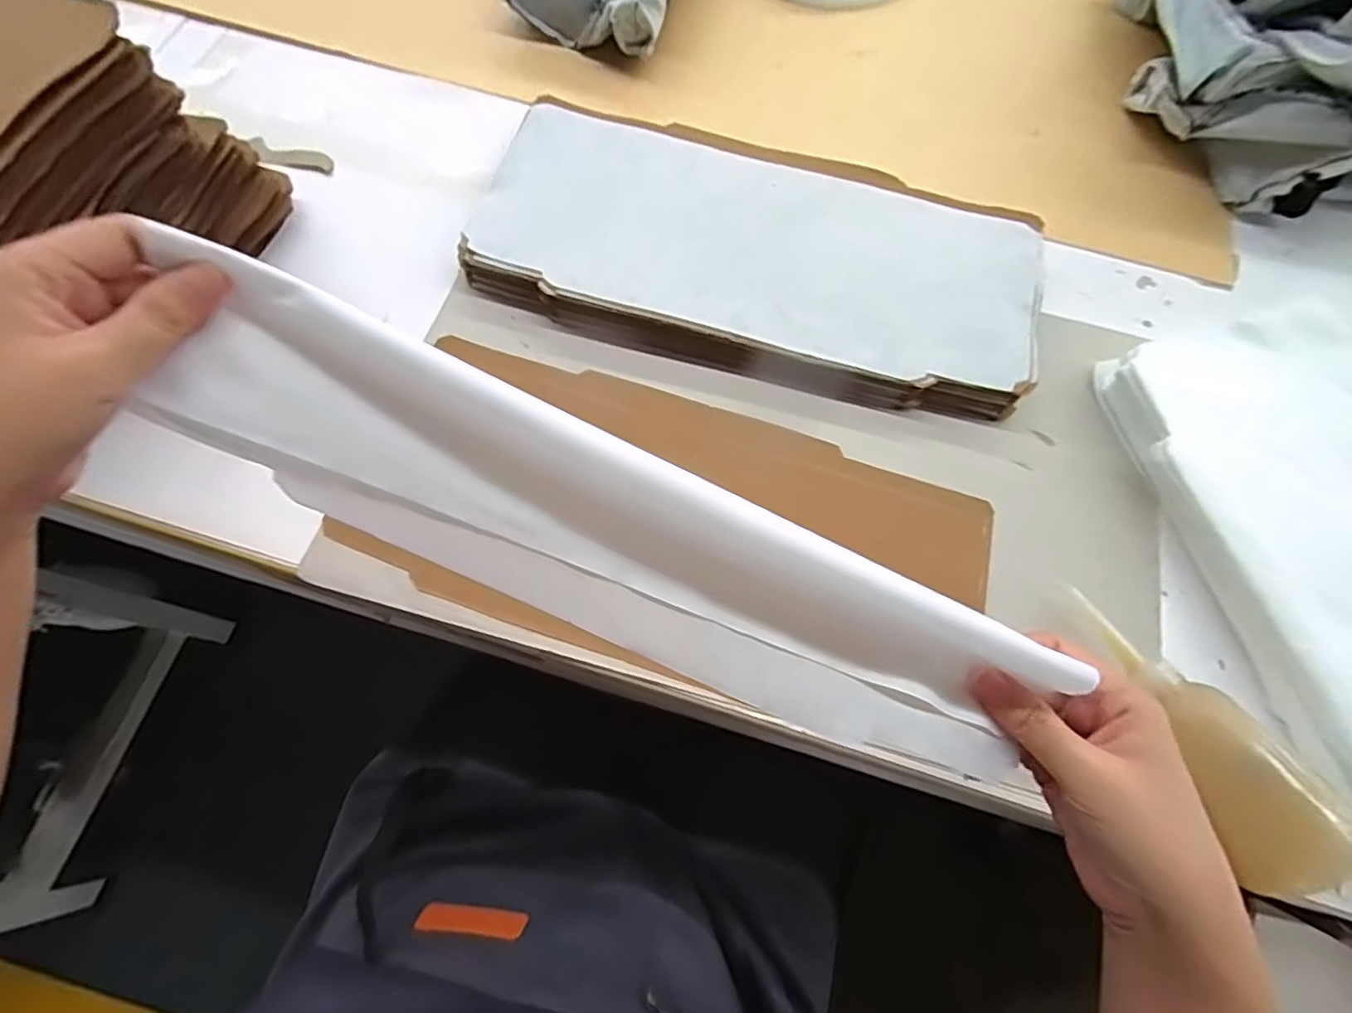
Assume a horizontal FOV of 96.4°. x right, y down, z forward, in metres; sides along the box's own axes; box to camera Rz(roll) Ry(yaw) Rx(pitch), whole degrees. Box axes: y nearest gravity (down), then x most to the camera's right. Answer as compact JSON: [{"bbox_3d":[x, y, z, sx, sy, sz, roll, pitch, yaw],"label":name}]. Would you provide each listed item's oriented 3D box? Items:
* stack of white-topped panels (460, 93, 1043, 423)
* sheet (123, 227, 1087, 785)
[{"bbox_3d":[0.061,-0.195,0.479,0.435,0.042,0.204,14,71,3],"label":"stack of white-topped panels"},{"bbox_3d":[-0.024,0.013,0.271,0.391,0.067,0.085,25,72,-7],"label":"sheet"}]

